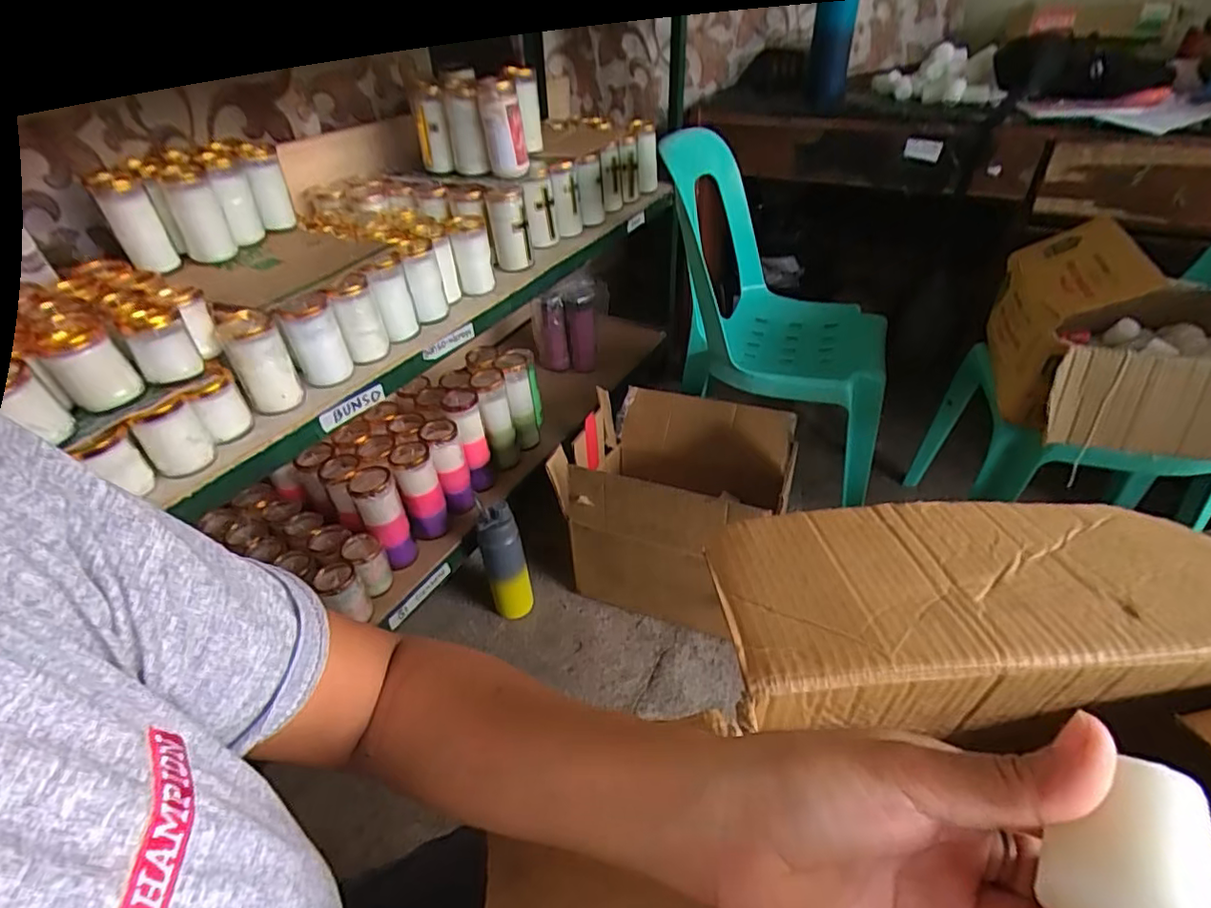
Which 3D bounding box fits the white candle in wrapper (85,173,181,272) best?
[{"bbox_3d":[-0.648,-0.317,0.822,0.058,0.130,0.057,-28,44,-28],"label":"white candle in wrapper"}]

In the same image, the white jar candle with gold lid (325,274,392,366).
[{"bbox_3d":[-0.347,-0.189,0.846,0.053,0.109,0.058,-14,39,-13],"label":"white jar candle with gold lid"}]

